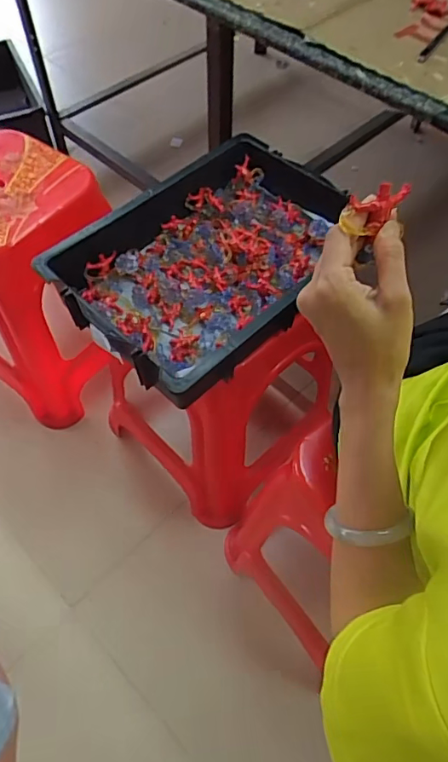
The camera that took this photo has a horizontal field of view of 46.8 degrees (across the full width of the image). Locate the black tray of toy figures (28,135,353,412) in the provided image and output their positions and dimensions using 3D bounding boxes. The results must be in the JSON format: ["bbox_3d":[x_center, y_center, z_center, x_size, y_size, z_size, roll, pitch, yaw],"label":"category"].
[{"bbox_3d":[-0.019,-0.184,0.781,0.295,0.084,0.424,36,64,20],"label":"black tray of toy figures"}]

